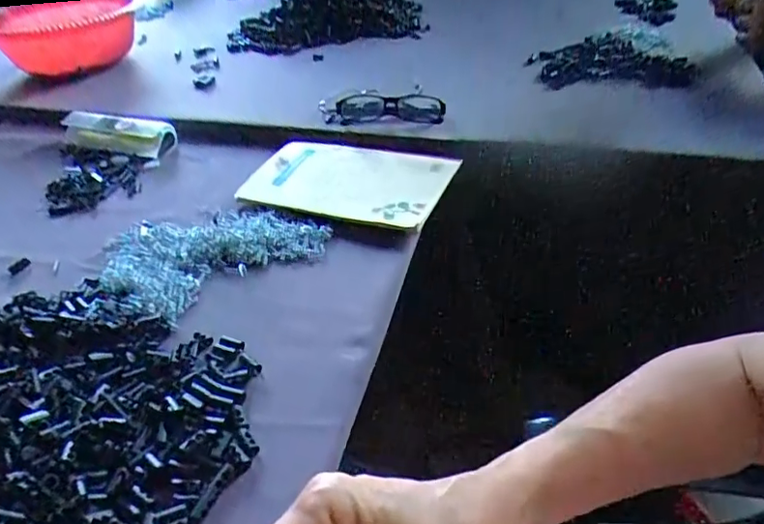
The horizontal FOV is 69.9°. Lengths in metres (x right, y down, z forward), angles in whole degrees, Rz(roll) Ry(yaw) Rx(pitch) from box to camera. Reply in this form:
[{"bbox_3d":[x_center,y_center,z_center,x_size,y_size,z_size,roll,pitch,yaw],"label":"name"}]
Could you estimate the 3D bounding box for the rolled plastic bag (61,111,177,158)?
[{"bbox_3d":[-0.335,-0.165,0.693,0.161,0.027,0.060,11,43,19],"label":"rolled plastic bag"}]

